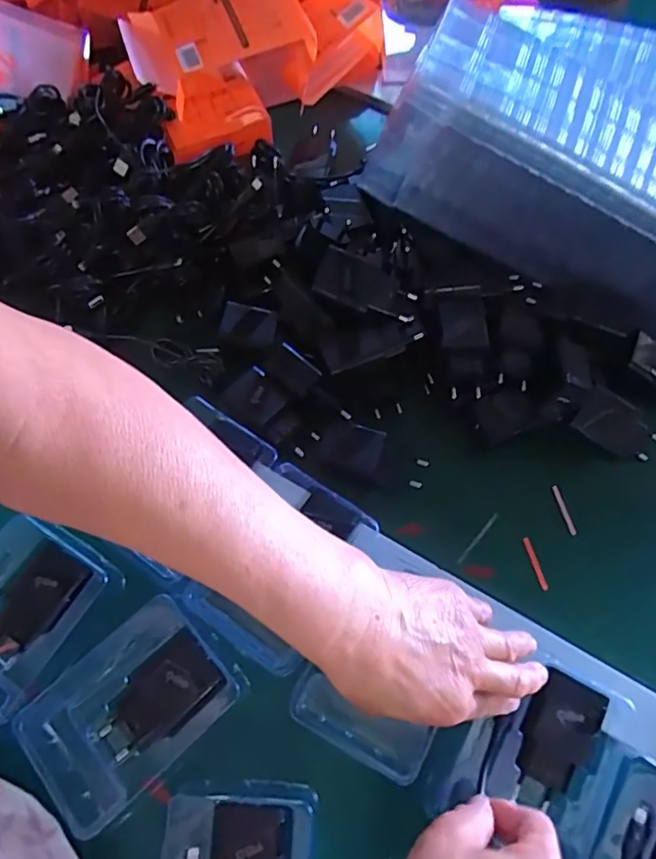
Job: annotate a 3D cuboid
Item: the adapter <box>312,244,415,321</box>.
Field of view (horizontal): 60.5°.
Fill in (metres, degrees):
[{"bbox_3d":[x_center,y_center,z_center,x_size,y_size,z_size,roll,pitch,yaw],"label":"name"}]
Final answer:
[{"bbox_3d":[0.031,-0.110,0.437,0.078,0.020,0.031,19,67,-15],"label":"adapter"}]

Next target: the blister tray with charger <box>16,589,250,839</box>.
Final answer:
[{"bbox_3d":[-0.128,0.184,0.368,0.127,0.027,0.087,-39,72,-14],"label":"blister tray with charger"}]

